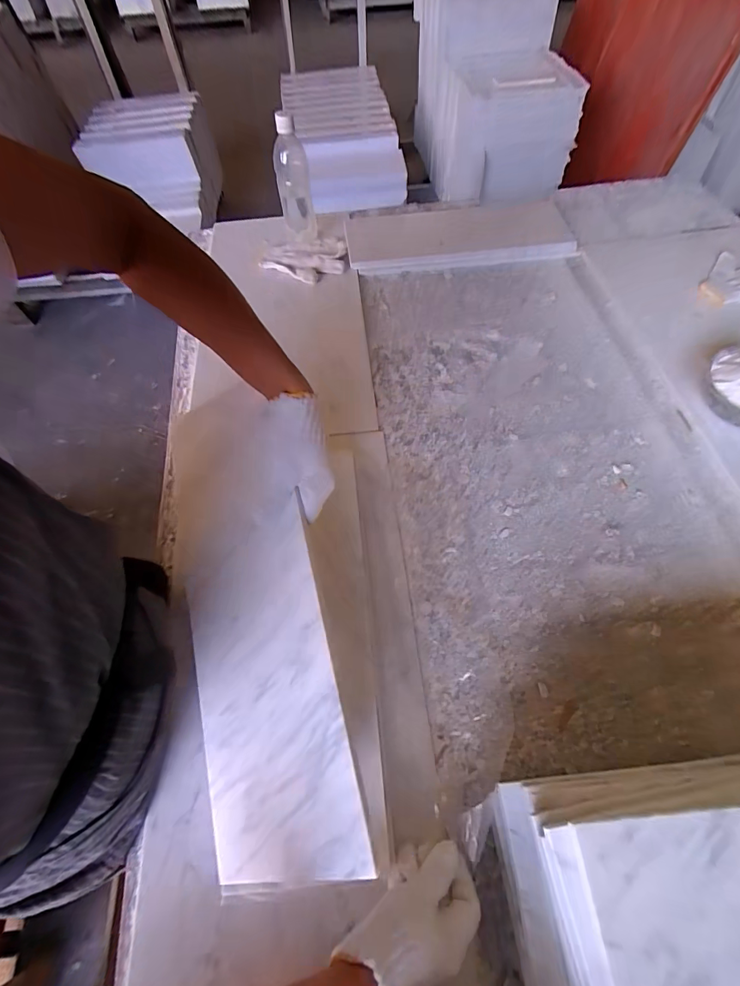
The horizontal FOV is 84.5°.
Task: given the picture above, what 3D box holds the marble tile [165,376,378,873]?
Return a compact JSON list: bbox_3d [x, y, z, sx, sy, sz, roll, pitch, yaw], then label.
[{"bbox_3d":[-0.128,0.104,0.401,0.169,0.013,0.445,-24,68,21],"label":"marble tile"}]

